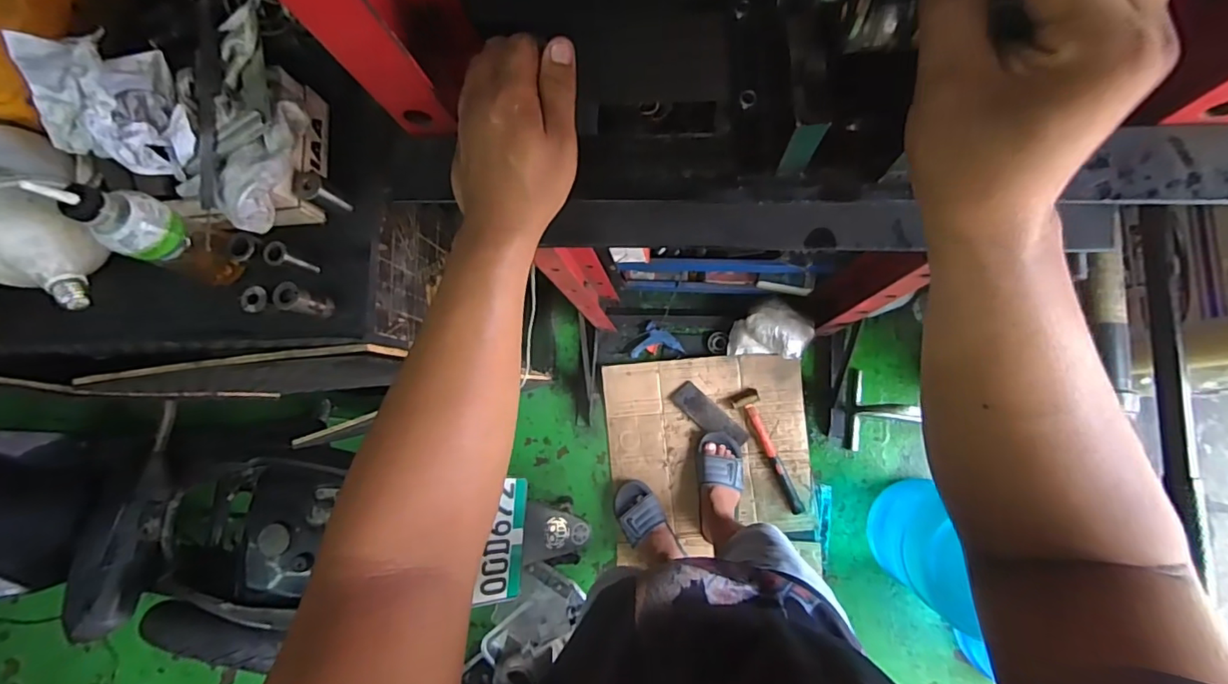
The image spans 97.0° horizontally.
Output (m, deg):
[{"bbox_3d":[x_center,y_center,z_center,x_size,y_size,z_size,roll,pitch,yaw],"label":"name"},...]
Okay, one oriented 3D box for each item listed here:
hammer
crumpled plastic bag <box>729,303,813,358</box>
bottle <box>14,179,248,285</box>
[{"bbox_3d":[0.386,0.279,1.372,0.068,0.029,0.319,-21,81,4],"label":"hammer"},{"bbox_3d":[0.397,-0.030,1.374,0.194,0.109,0.140,6,84,7],"label":"crumpled plastic bag"},{"bbox_3d":[-0.431,-0.101,0.510,0.048,0.174,0.058,16,85,8],"label":"bottle"}]

